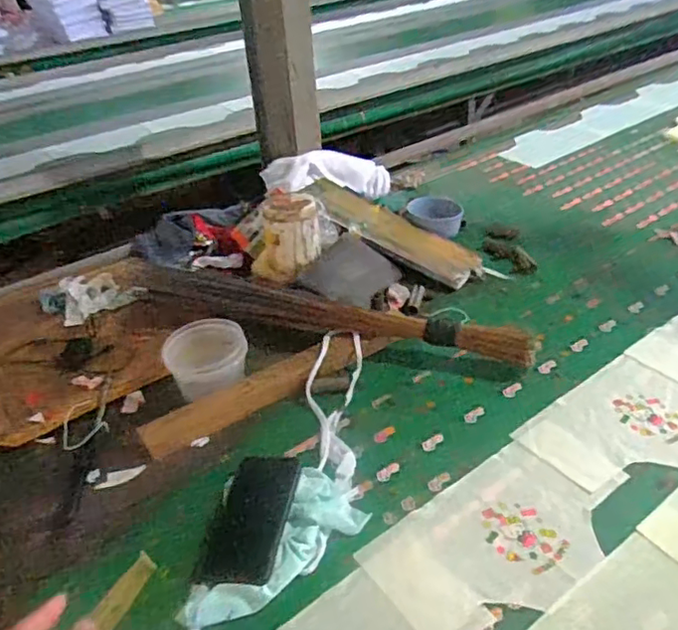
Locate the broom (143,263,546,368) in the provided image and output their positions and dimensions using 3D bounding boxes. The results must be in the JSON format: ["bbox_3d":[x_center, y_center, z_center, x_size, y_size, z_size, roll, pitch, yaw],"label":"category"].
[{"bbox_3d":[-0.080,-0.009,0.968,0.764,0.066,0.091,10,37,21],"label":"broom"}]

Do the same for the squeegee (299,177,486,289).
[{"bbox_3d":[0.085,-0.169,1.144,0.385,0.024,0.118,34,48,23],"label":"squeegee"}]

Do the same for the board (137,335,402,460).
[{"bbox_3d":[-0.095,0.099,0.849,0.370,0.010,0.061,-24,57,-23],"label":"board"}]

